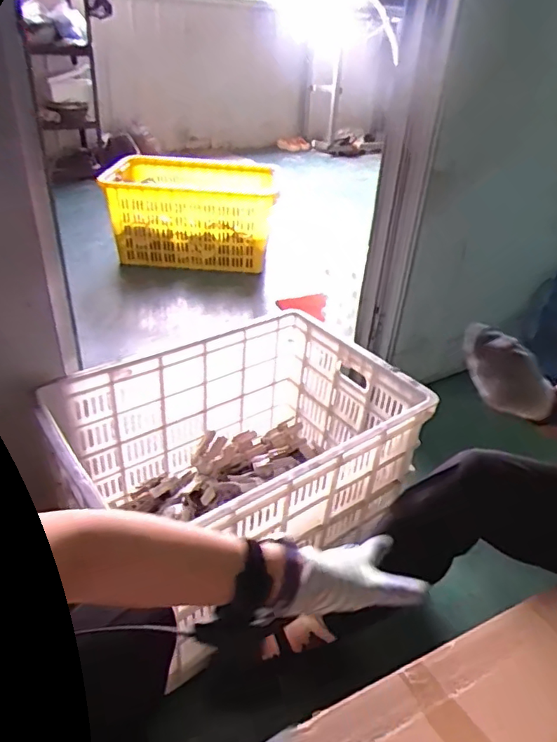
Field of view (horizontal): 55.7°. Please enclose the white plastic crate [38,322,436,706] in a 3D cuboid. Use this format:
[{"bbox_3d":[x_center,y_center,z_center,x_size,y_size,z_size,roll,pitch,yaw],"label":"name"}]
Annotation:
[{"bbox_3d":[-0.078,0.200,1.175,0.726,0.406,0.501,-21,41,-35],"label":"white plastic crate"}]

